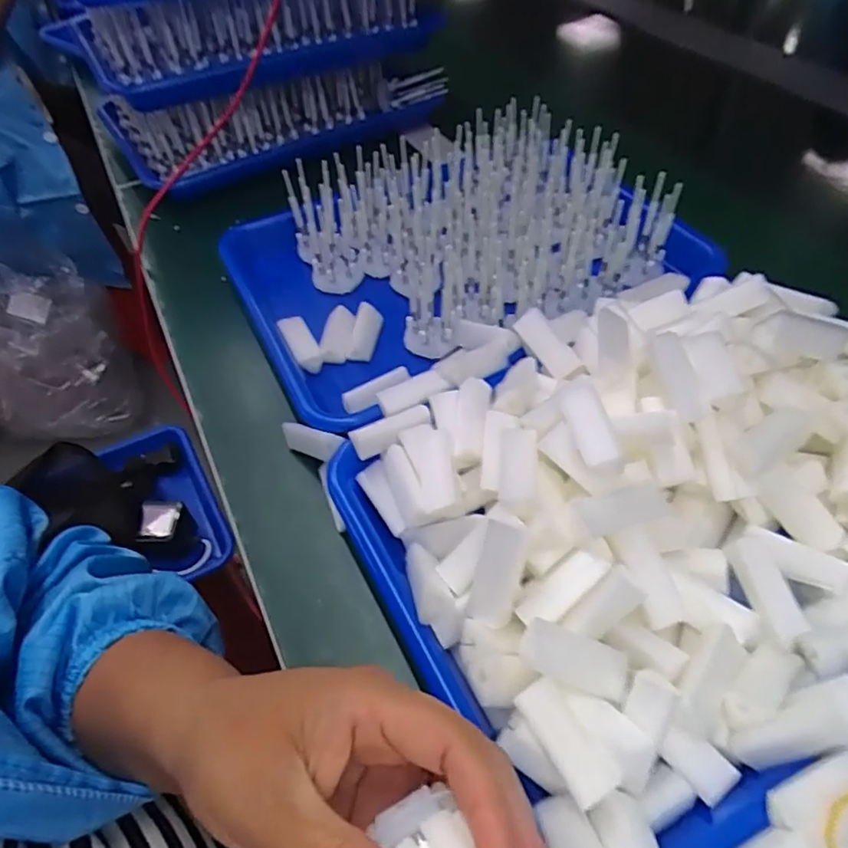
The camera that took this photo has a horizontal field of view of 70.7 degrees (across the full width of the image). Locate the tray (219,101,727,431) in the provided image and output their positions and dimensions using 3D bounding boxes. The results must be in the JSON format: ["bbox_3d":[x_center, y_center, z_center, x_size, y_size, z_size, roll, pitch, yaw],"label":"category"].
[{"bbox_3d":[0.030,-0.136,0.457,0.333,0.075,0.236,-21,53,-14],"label":"tray"}]

